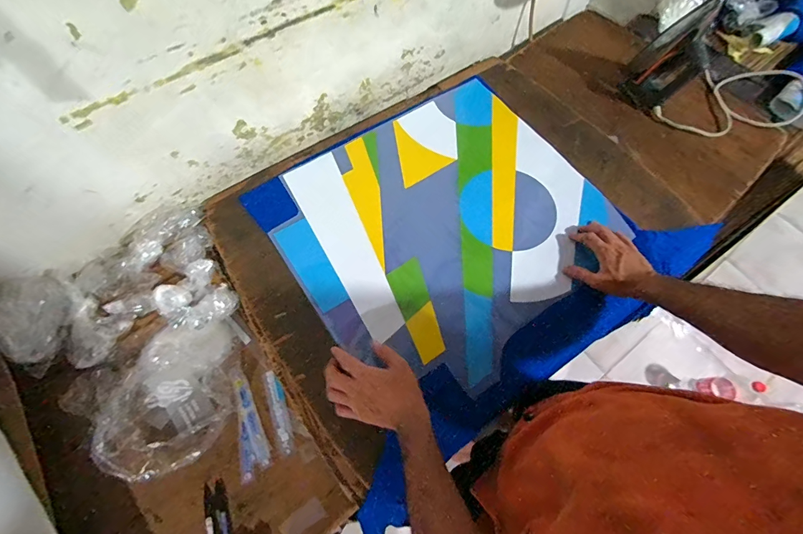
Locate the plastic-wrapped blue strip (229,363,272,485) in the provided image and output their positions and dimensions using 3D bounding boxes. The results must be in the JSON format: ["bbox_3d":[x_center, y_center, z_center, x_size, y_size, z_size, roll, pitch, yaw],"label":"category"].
[{"bbox_3d":[-0.240,0.237,0.571,0.044,0.007,0.166,-17,69,-8],"label":"plastic-wrapped blue strip"}]

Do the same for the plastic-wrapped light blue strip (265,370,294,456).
[{"bbox_3d":[-0.193,0.228,0.580,0.024,0.004,0.127,-17,69,-8],"label":"plastic-wrapped light blue strip"}]

